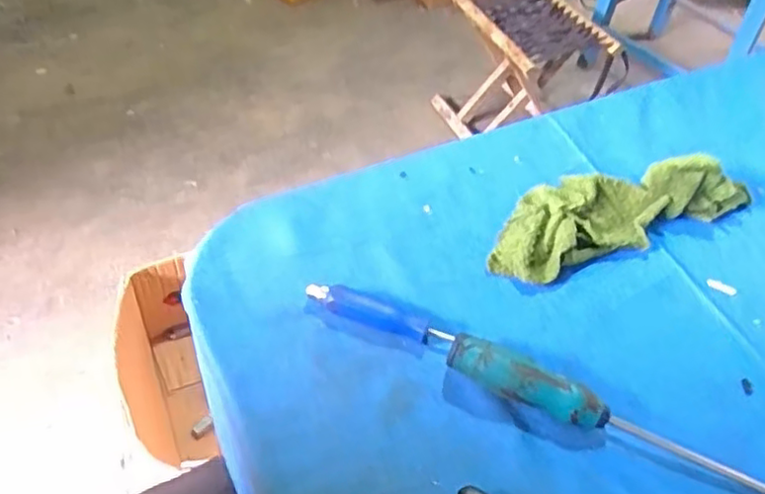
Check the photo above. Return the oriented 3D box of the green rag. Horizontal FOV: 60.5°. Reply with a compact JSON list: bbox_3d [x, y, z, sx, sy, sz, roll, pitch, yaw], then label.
[{"bbox_3d":[0.197,-0.039,0.551,0.249,0.046,0.085,-15,51,-19],"label":"green rag"}]

